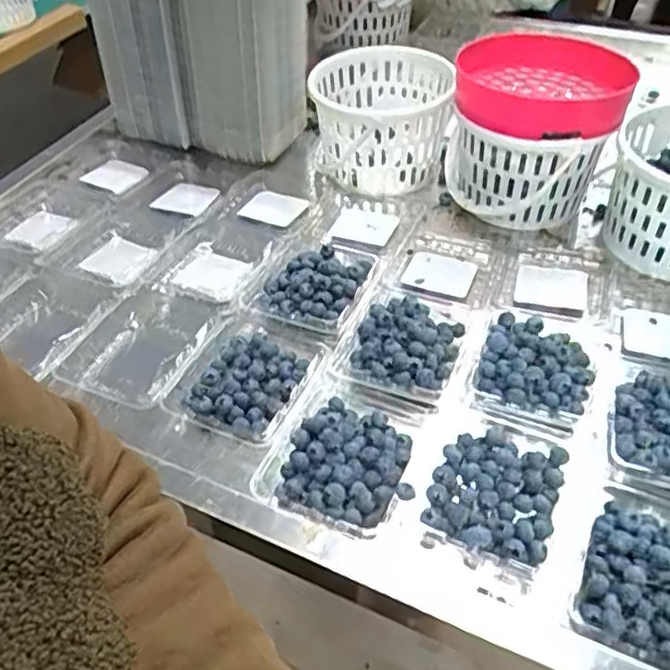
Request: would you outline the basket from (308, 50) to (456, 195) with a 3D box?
[{"bbox_3d":[0.055,-0.271,0.799,0.153,0.125,0.153,-1,42,-4],"label":"basket"}]

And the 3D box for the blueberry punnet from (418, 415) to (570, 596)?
[{"bbox_3d":[0.122,0.124,0.492,0.091,0.037,0.118,20,45,18],"label":"blueberry punnet"}]

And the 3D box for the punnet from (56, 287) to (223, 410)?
[{"bbox_3d":[-0.188,0.022,0.622,0.115,0.061,0.126,21,45,19],"label":"punnet"}]

